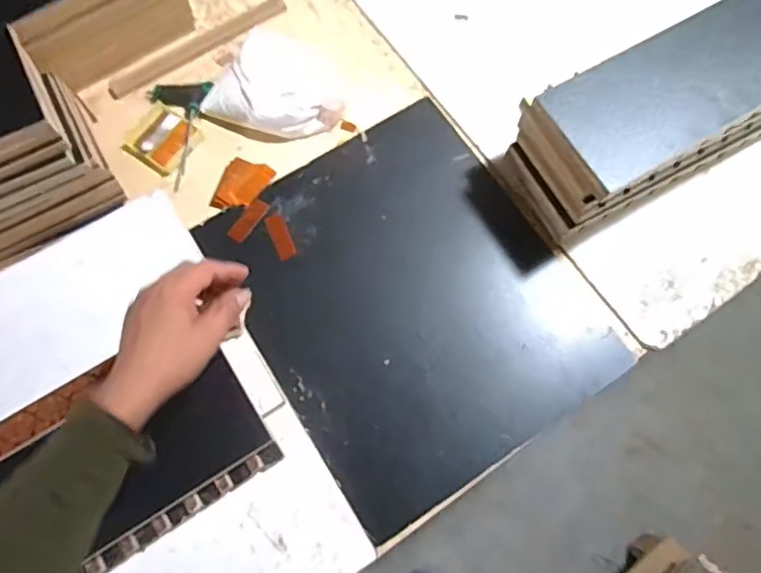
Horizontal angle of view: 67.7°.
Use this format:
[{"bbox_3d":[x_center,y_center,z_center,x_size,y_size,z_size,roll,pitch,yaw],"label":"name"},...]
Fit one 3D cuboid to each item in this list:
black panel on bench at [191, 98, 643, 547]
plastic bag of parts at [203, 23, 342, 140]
[{"bbox_3d":[0.029,0.010,0.595,0.322,0.019,0.370,-34,77,-10],"label":"black panel on bench"},{"bbox_3d":[-0.112,-0.228,0.647,0.146,0.042,0.133,28,75,7],"label":"plastic bag of parts"}]

